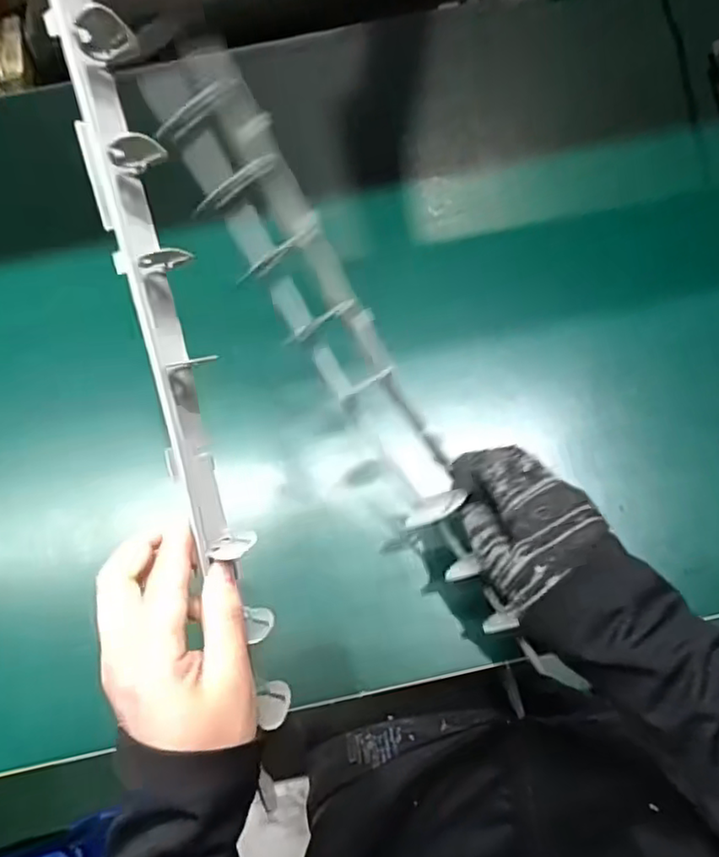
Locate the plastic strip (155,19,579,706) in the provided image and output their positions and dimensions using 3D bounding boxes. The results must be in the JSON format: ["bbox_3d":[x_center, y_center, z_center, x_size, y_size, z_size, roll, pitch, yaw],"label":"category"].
[{"bbox_3d":[-0.004,-0.031,0.399,0.058,0.019,0.432,-25,98,26],"label":"plastic strip"}]

